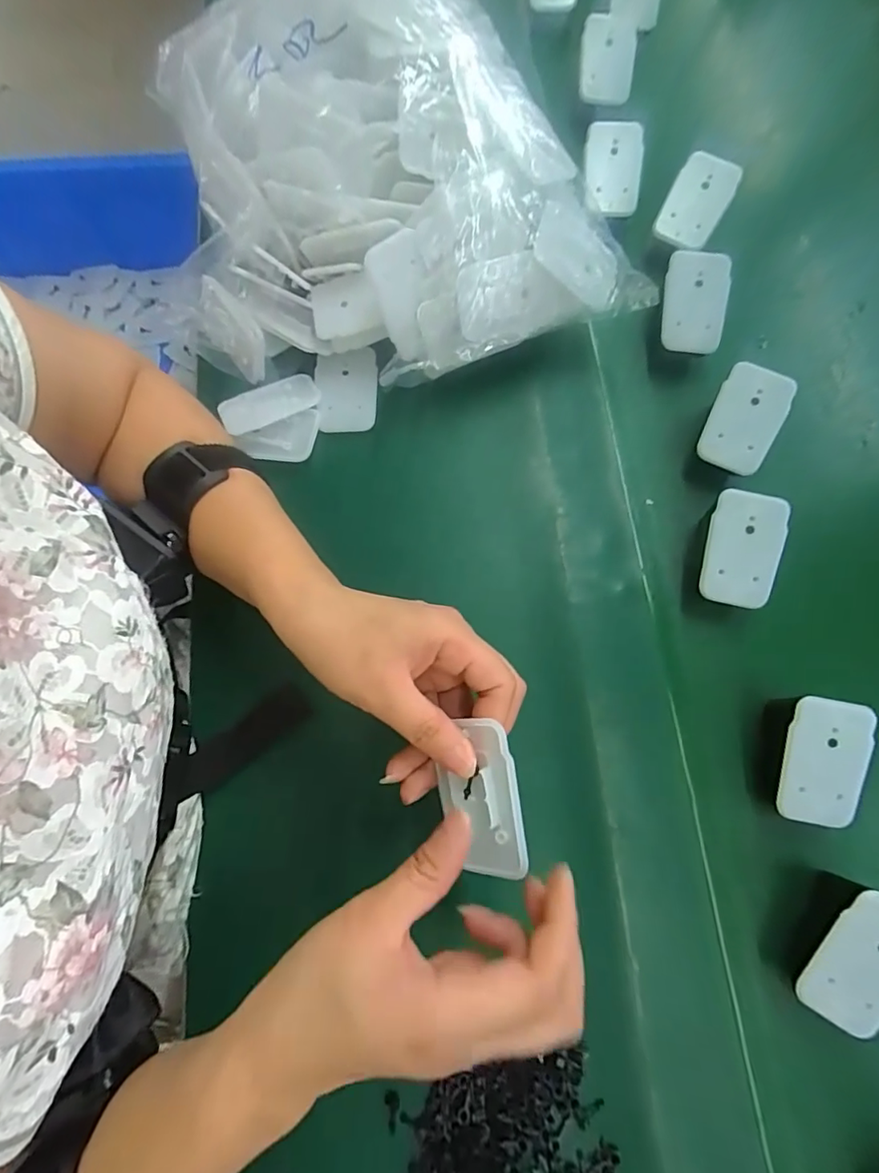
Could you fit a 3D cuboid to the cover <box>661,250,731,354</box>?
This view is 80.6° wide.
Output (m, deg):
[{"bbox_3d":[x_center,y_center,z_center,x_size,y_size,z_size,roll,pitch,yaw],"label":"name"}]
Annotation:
[{"bbox_3d":[0.180,-0.201,0.368,0.044,0.013,0.066,8,98,4],"label":"cover"}]

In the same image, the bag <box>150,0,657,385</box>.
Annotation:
[{"bbox_3d":[-0.040,-0.272,0.354,0.284,0.120,0.259,-16,75,-4],"label":"bag"}]

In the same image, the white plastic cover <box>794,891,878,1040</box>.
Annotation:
[{"bbox_3d":[0.213,0.188,0.258,0.043,0.004,0.068,32,98,10],"label":"white plastic cover"}]

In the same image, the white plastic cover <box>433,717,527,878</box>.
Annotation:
[{"bbox_3d":[0.018,0.097,0.236,0.039,0.006,0.067,-10,89,33],"label":"white plastic cover"}]

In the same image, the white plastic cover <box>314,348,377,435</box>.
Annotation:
[{"bbox_3d":[-0.068,-0.142,0.375,0.044,0.010,0.059,-4,75,-1],"label":"white plastic cover"}]

